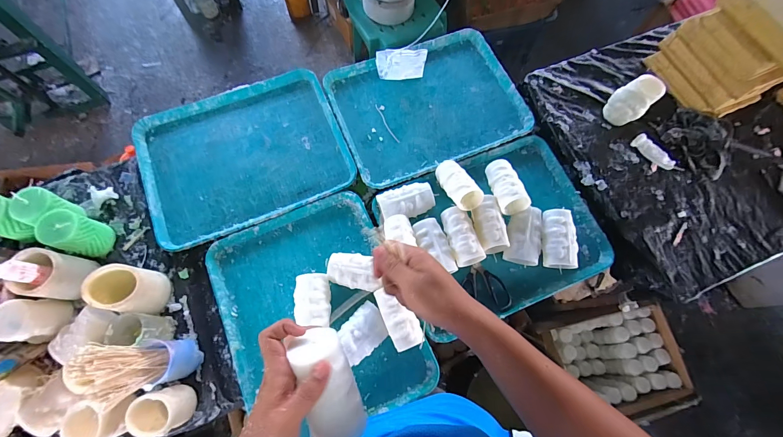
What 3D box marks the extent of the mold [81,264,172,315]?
[{"bbox_3d":[-0.484,0.130,0.617,0.086,0.105,0.074,10,72,1],"label":"mold"}]

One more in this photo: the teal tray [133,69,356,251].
[{"bbox_3d":[-0.337,-0.150,0.771,0.435,0.025,0.344,-21,74,-9],"label":"teal tray"}]

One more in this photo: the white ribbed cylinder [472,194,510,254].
[{"bbox_3d":[0.203,0.014,0.699,0.057,0.056,0.112,-13,73,-6],"label":"white ribbed cylinder"}]

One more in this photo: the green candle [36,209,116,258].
[{"bbox_3d":[-0.613,0.030,0.652,0.065,0.100,0.068,1,72,-2],"label":"green candle"}]

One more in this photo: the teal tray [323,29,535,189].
[{"bbox_3d":[0.087,-0.283,0.823,0.430,0.029,0.337,-21,74,-9],"label":"teal tray"}]

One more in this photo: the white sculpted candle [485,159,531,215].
[{"bbox_3d":[0.244,-0.075,0.717,0.055,0.053,0.132,-11,60,-6],"label":"white sculpted candle"}]

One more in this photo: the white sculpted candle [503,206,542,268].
[{"bbox_3d":[0.278,0.036,0.703,0.070,0.050,0.114,15,72,3],"label":"white sculpted candle"}]

